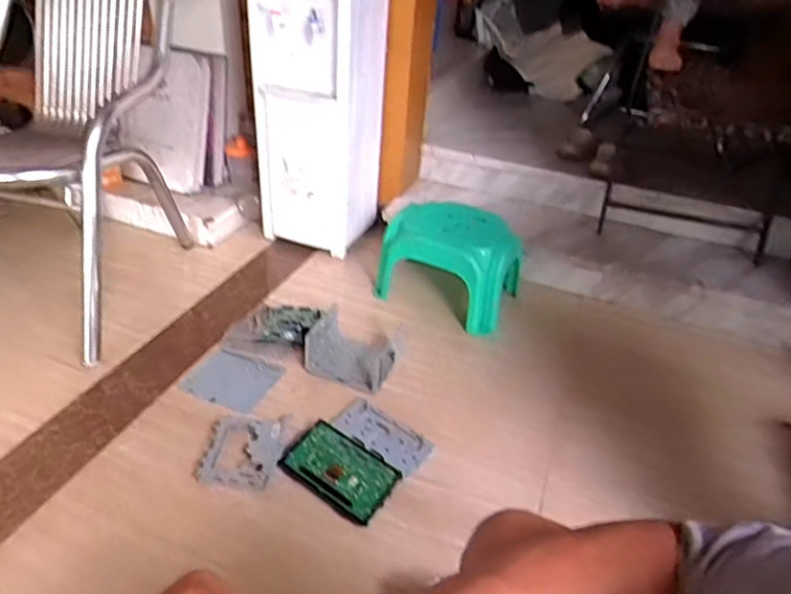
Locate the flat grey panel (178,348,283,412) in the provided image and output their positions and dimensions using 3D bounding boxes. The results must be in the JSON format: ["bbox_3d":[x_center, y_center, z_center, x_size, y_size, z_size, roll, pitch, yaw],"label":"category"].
[{"bbox_3d":[-0.356,0.178,1.191,0.171,0.013,0.142,17,38,18],"label":"flat grey panel"}]

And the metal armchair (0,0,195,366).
[{"bbox_3d":[-0.846,-0.361,1.244,0.572,0.720,0.570,12,34,10],"label":"metal armchair"}]

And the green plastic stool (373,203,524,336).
[{"bbox_3d":[0.136,-0.091,1.394,0.331,0.224,0.197,19,36,19],"label":"green plastic stool"}]

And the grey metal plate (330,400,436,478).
[{"bbox_3d":[-0.024,0.272,1.082,0.194,0.009,0.095,30,43,31],"label":"grey metal plate"}]

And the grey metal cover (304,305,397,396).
[{"bbox_3d":[-0.094,0.104,1.228,0.183,0.093,0.166,15,38,16],"label":"grey metal cover"}]

